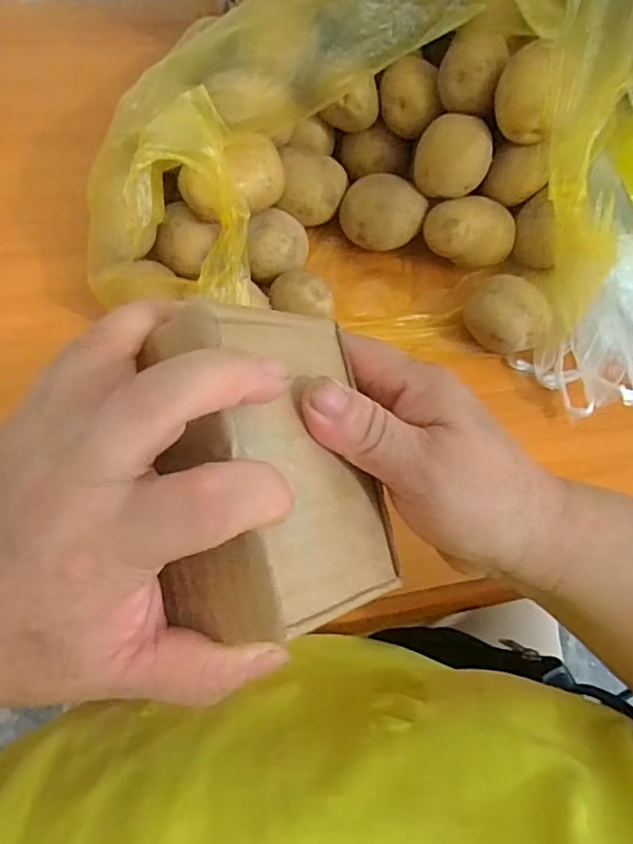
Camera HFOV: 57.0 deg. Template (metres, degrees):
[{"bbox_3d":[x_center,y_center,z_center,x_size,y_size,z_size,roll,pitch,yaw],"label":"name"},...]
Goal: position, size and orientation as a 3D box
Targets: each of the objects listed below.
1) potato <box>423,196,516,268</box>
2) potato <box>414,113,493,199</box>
[{"bbox_3d":[0.118,-0.143,0.456,0.069,0.050,0.048,3,65,-2],"label":"potato"},{"bbox_3d":[0.102,-0.196,0.438,0.055,0.049,0.044,19,66,5],"label":"potato"}]

